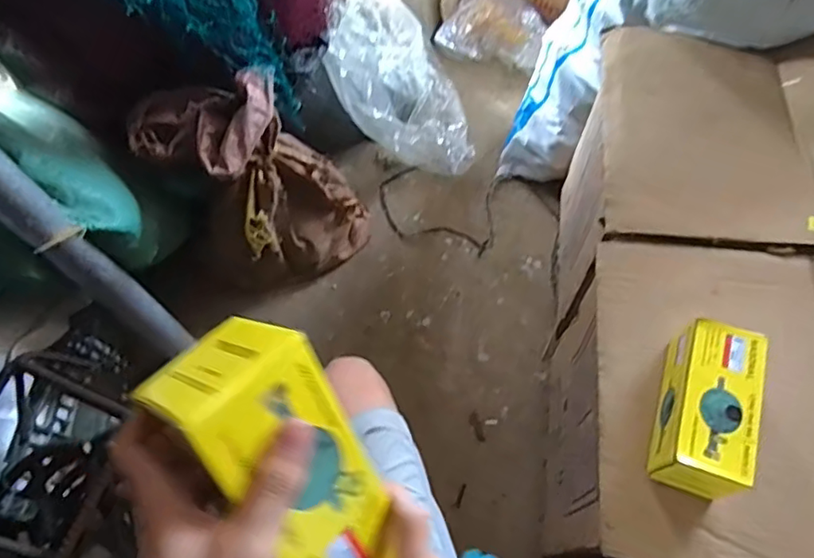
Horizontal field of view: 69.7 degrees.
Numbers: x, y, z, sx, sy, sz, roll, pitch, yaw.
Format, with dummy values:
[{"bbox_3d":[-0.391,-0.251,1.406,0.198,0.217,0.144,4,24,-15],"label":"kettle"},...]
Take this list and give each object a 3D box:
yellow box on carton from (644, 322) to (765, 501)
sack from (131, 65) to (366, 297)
[{"bbox_3d":[0.299,0.129,0.585,0.079,0.063,0.161,18,67,11],"label":"yellow box on carton"},{"bbox_3d":[-0.256,-0.169,1.078,0.315,0.456,0.225,-29,66,-11],"label":"sack"}]

